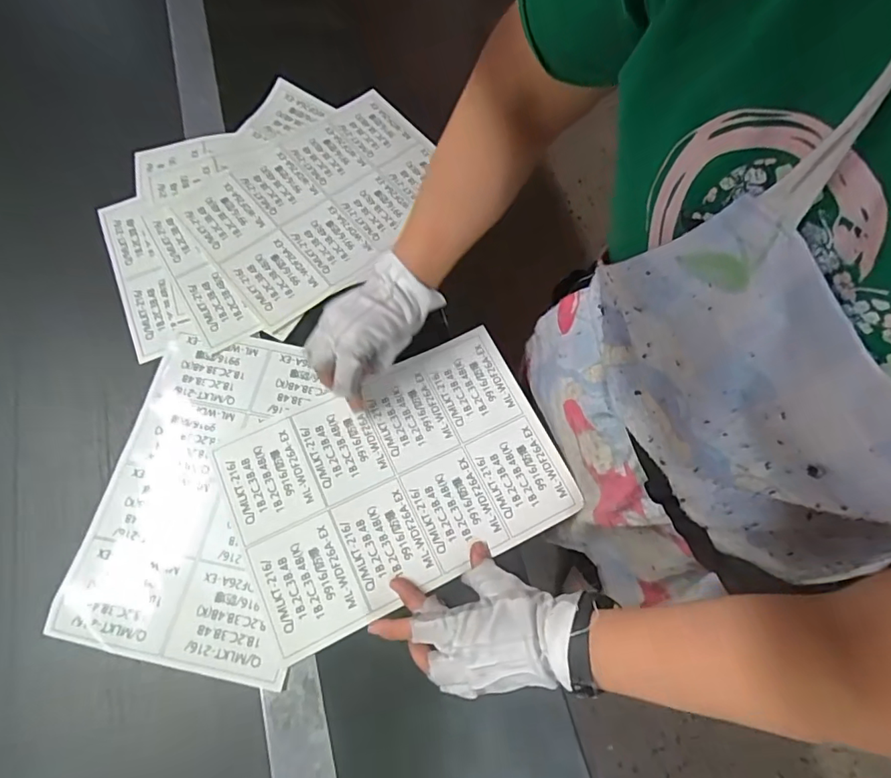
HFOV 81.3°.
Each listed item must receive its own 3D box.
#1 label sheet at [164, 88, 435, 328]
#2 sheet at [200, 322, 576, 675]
[{"bbox_3d":[-0.137,-0.218,0.593,0.281,0.007,0.208,-36,75,-14],"label":"label sheet"},{"bbox_3d":[-0.047,0.082,0.488,0.288,0.007,0.203,-25,72,-11],"label":"sheet"}]

